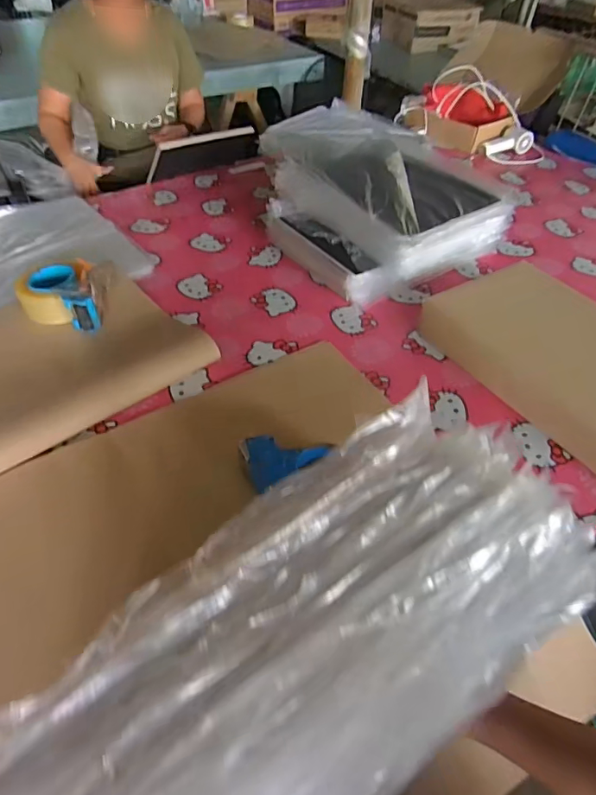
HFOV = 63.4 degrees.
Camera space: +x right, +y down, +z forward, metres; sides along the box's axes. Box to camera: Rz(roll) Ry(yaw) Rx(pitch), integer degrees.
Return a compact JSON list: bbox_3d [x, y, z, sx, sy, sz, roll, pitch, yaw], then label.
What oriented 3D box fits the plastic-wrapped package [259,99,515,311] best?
[{"bbox_3d":[0.169,-0.383,0.979,0.351,0.178,0.365,-26,54,-23],"label":"plastic-wrapped package"}]

